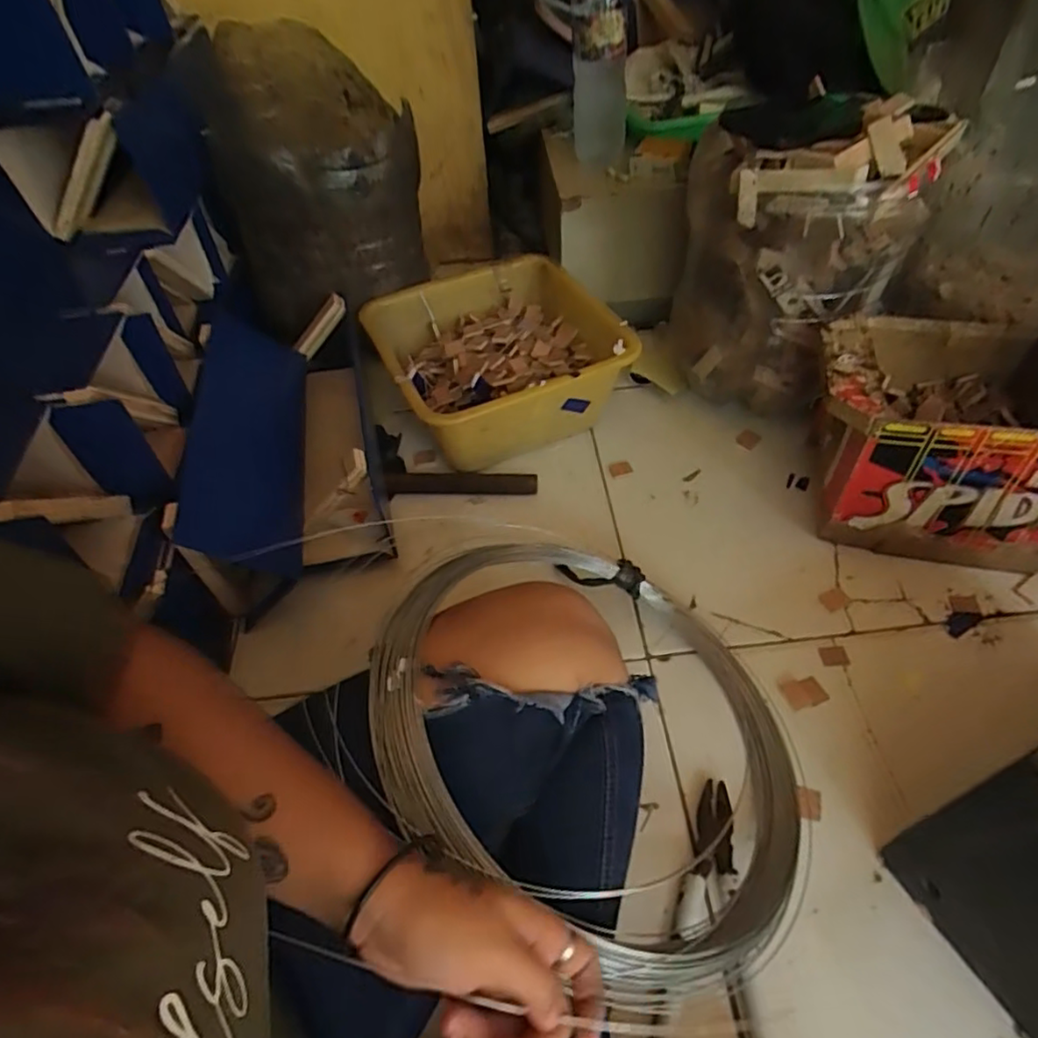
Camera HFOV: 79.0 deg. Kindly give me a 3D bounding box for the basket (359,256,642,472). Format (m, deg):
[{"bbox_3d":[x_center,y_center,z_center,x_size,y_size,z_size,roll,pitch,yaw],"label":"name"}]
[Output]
[{"bbox_3d":[-0.023,-0.190,0.797,0.272,0.126,0.268,-21,51,-12],"label":"basket"}]

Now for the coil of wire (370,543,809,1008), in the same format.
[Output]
[{"bbox_3d":[0.065,0.154,0.477,0.346,0.027,0.337,10,42,-25],"label":"coil of wire"}]

